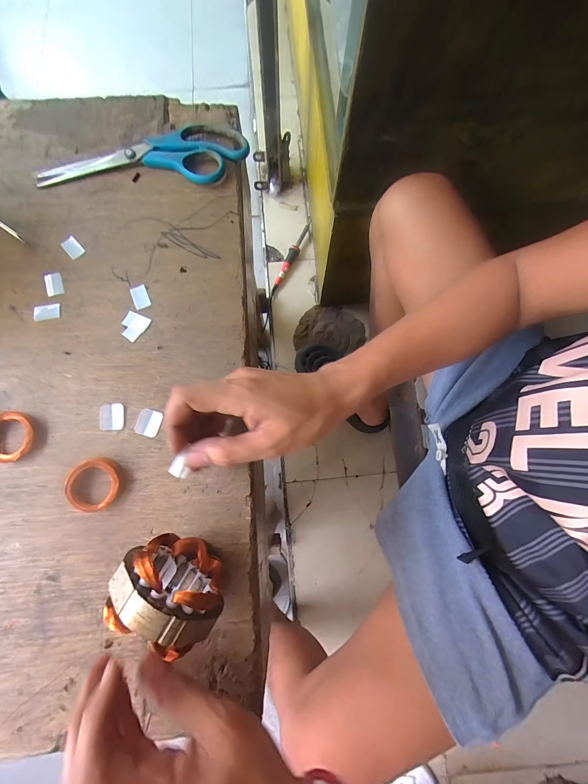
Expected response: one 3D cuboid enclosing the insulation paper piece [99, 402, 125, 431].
[{"bbox_3d":[-0.170,0.022,0.288,0.022,0.004,0.025,-3,77,-2],"label":"insulation paper piece"}]

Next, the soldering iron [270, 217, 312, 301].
[{"bbox_3d":[-0.011,-0.376,0.865,0.029,0.026,0.260,28,78,5],"label":"soldering iron"}]

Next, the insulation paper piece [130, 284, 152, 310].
[{"bbox_3d":[-0.157,-0.098,0.317,0.016,0.004,0.025,-22,81,-4],"label":"insulation paper piece"}]

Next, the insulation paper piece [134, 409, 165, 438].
[{"bbox_3d":[-0.136,0.028,0.288,0.023,0.004,0.024,15,77,2],"label":"insulation paper piece"}]

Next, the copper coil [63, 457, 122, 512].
[{"bbox_3d":[-0.175,0.080,0.270,0.041,0.014,0.045,0,77,-2],"label":"copper coil"}]

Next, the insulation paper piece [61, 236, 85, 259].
[{"bbox_3d":[-0.233,-0.152,0.325,0.016,0.005,0.023,-40,81,-10],"label":"insulation paper piece"}]

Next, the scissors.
[{"bbox_3d":[-0.168,-0.267,0.347,0.226,0.014,0.076,1,77,-1],"label":"scissors"}]

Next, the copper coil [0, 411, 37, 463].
[{"bbox_3d":[-0.256,0.039,0.276,0.039,0.016,0.044,5,77,-1],"label":"copper coil"}]

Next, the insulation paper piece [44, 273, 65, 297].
[{"bbox_3d":[-0.245,-0.111,0.316,0.016,0.004,0.025,-18,78,-6],"label":"insulation paper piece"}]

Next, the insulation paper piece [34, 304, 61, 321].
[{"bbox_3d":[-0.246,-0.080,0.306,0.024,0.004,0.015,-10,77,-4],"label":"insulation paper piece"}]

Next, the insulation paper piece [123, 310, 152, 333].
[{"bbox_3d":[-0.158,-0.071,0.309,0.024,0.004,0.017,24,78,4],"label":"insulation paper piece"}]

